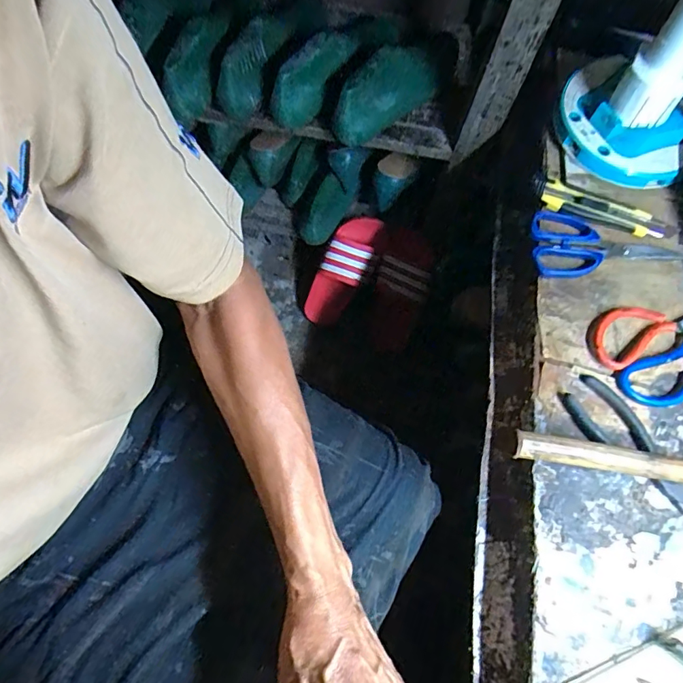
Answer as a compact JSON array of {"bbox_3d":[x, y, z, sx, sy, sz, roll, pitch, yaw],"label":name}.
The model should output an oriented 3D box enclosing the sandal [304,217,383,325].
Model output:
[{"bbox_3d":[0.003,-0.138,0.992,0.096,0.266,0.073,37,29,12],"label":"sandal"}]

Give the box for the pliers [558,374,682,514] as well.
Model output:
[{"bbox_3d":[0.282,0.099,0.453,0.058,0.008,0.153,-36,73,-15],"label":"pliers"}]

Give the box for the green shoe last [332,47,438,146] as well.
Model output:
[{"bbox_3d":[0.081,-0.405,0.752,0.064,0.110,0.229,38,59,13],"label":"green shoe last"}]

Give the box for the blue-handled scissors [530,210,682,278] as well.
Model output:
[{"bbox_3d":[0.305,-0.113,0.535,0.179,0.011,0.083,1,67,-2],"label":"blue-handled scissors"}]

